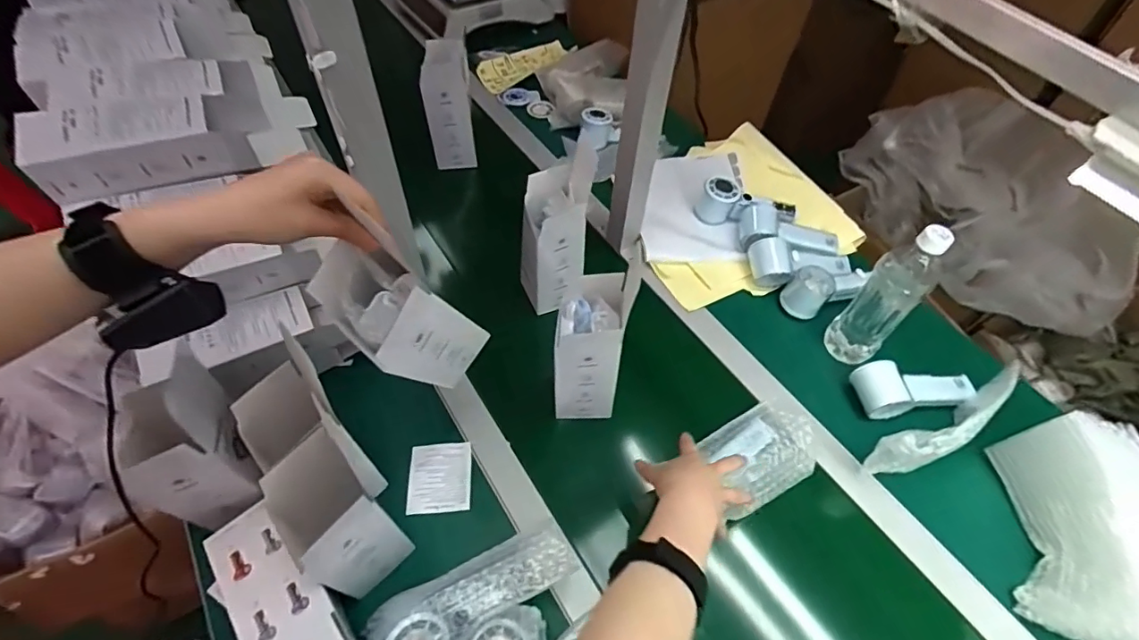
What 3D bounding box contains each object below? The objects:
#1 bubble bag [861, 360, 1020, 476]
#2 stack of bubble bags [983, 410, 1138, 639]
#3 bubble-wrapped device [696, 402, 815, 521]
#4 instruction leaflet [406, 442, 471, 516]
[{"bbox_3d":[0.435,0.129,0.613,0.191,0.121,0.049,-29,58,-6],"label":"bubble bag"},{"bbox_3d":[0.528,0.217,0.534,0.093,0.117,0.219,7,54,4],"label":"stack of bubble bags"},{"bbox_3d":[0.217,0.157,0.611,0.135,0.033,0.092,-24,58,-18],"label":"bubble-wrapped device"},{"bbox_3d":[-0.151,0.183,0.612,0.070,0.005,0.078,-4,59,-5],"label":"instruction leaflet"}]

